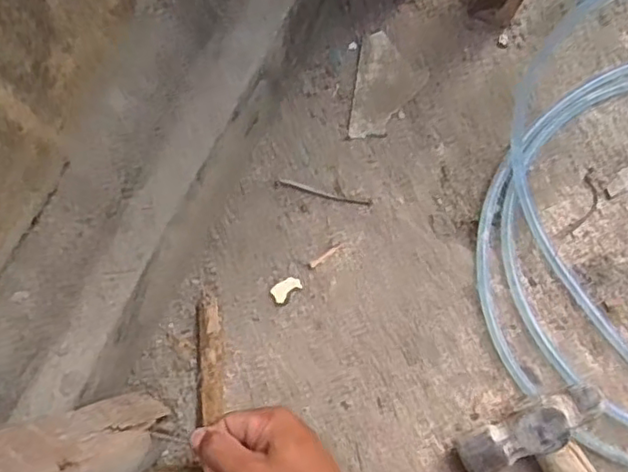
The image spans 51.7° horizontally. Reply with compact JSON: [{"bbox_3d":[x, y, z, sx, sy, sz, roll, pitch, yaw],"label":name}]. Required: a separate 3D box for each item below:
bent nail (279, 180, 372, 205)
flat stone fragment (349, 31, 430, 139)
[{"bbox_3d":[0.009,-0.035,0.548,0.079,0.004,0.006,15,76,5],"label":"bent nail"},{"bbox_3d":[0.068,-0.134,0.579,0.061,0.006,0.103,6,75,3],"label":"flat stone fragment"}]

